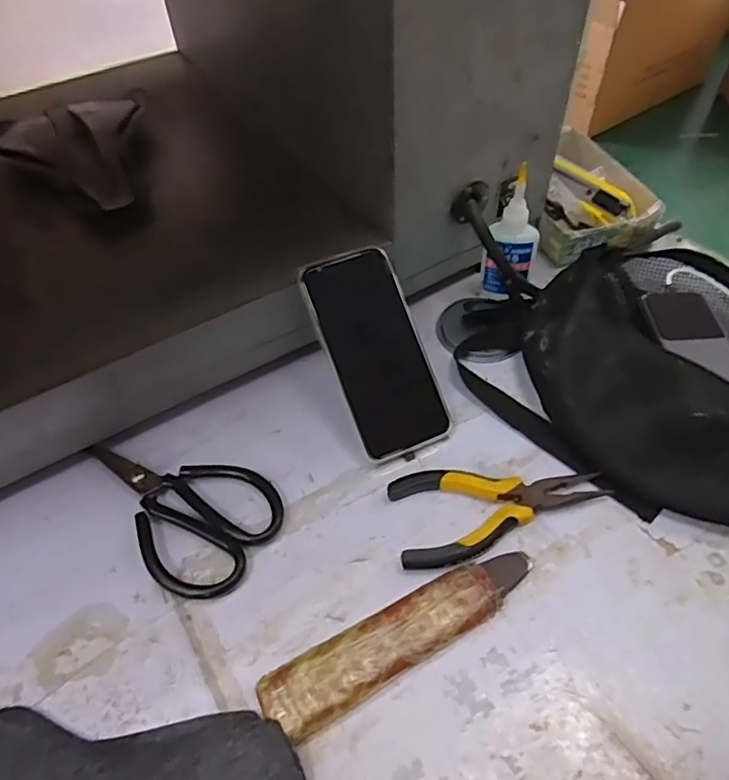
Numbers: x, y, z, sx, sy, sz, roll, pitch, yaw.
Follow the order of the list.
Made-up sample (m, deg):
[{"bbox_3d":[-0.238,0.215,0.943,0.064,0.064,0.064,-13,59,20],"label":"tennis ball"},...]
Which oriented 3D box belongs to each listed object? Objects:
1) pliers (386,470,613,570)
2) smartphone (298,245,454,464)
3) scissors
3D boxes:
[{"bbox_3d":[0.098,0.082,0.415,0.154,0.014,0.068,-9,50,-4],"label":"pliers"},{"bbox_3d":[0.011,-0.029,0.457,0.078,0.014,0.160,-22,91,-14],"label":"smartphone"},{"bbox_3d":[-0.144,0.083,0.430,0.158,0.015,0.096,24,56,22],"label":"scissors"}]

